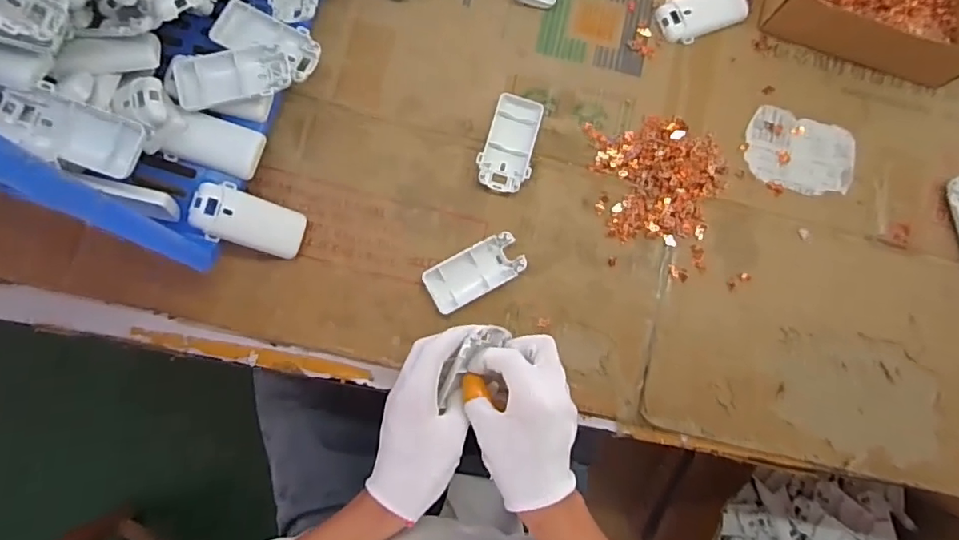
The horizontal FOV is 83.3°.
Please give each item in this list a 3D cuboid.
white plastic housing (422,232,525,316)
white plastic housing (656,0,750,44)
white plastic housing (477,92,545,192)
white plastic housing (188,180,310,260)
[{"bbox_3d":[-0.004,0.003,0.522,0.095,0.013,0.046,-27,84,-8],"label":"white plastic housing"},{"bbox_3d":[0.240,-0.273,0.569,0.104,0.018,0.047,-19,83,-7],"label":"white plastic housing"},{"bbox_3d":[0.030,-0.126,0.541,0.051,0.013,0.096,12,80,-3],"label":"white plastic housing"},{"bbox_3d":[-0.206,-0.043,0.487,0.096,0.014,0.047,21,83,-32],"label":"white plastic housing"}]

